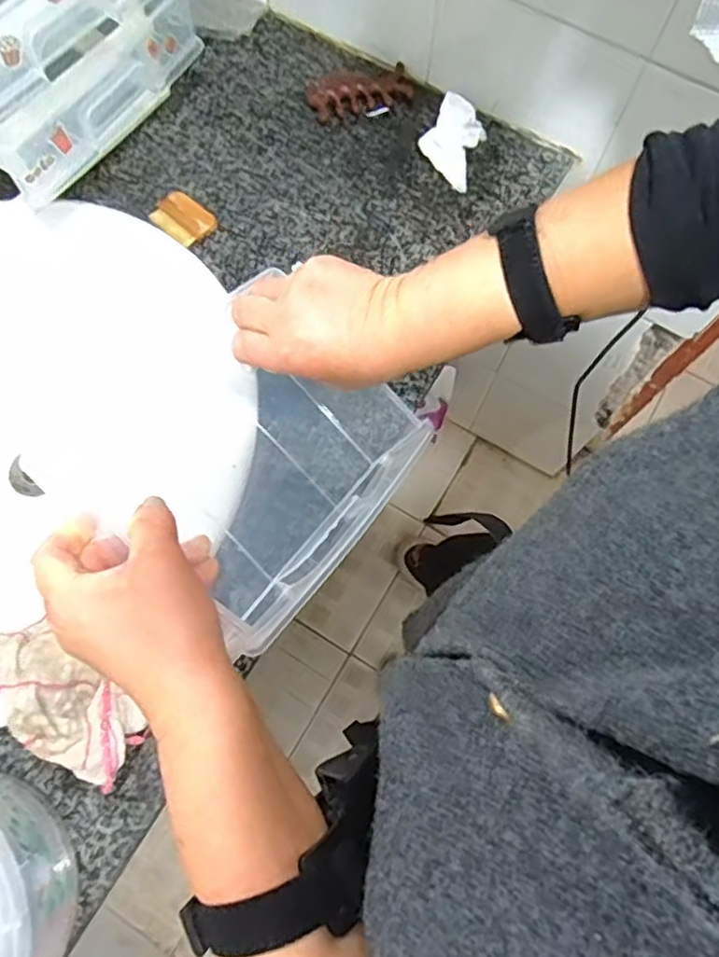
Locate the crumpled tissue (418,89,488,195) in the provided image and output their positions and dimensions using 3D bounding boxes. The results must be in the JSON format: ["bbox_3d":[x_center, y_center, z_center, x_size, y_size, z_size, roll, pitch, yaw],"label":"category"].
[{"bbox_3d":[0.094,-0.341,0.656,0.057,0.031,0.080,21,75,5],"label":"crumpled tissue"}]

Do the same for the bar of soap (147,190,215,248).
[{"bbox_3d":[-0.175,-0.257,0.643,0.061,0.011,0.045,39,77,10],"label":"bar of soap"}]

